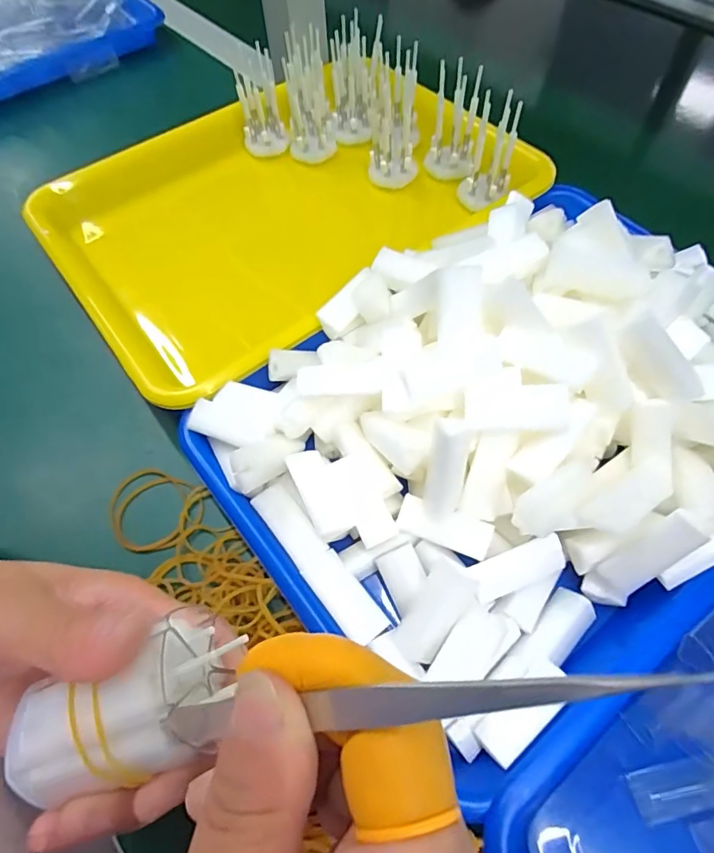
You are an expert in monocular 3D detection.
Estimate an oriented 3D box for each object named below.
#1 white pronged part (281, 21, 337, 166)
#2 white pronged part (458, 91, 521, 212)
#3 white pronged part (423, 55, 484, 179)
[{"bbox_3d":[-0.041,-0.266,0.407,0.037,0.093,0.044,-8,17,-4],"label":"white pronged part"},{"bbox_3d":[0.096,-0.193,0.360,0.033,0.074,0.012,20,40,12],"label":"white pronged part"},{"bbox_3d":[0.075,-0.233,0.387,0.035,0.074,0.025,8,36,6],"label":"white pronged part"}]

